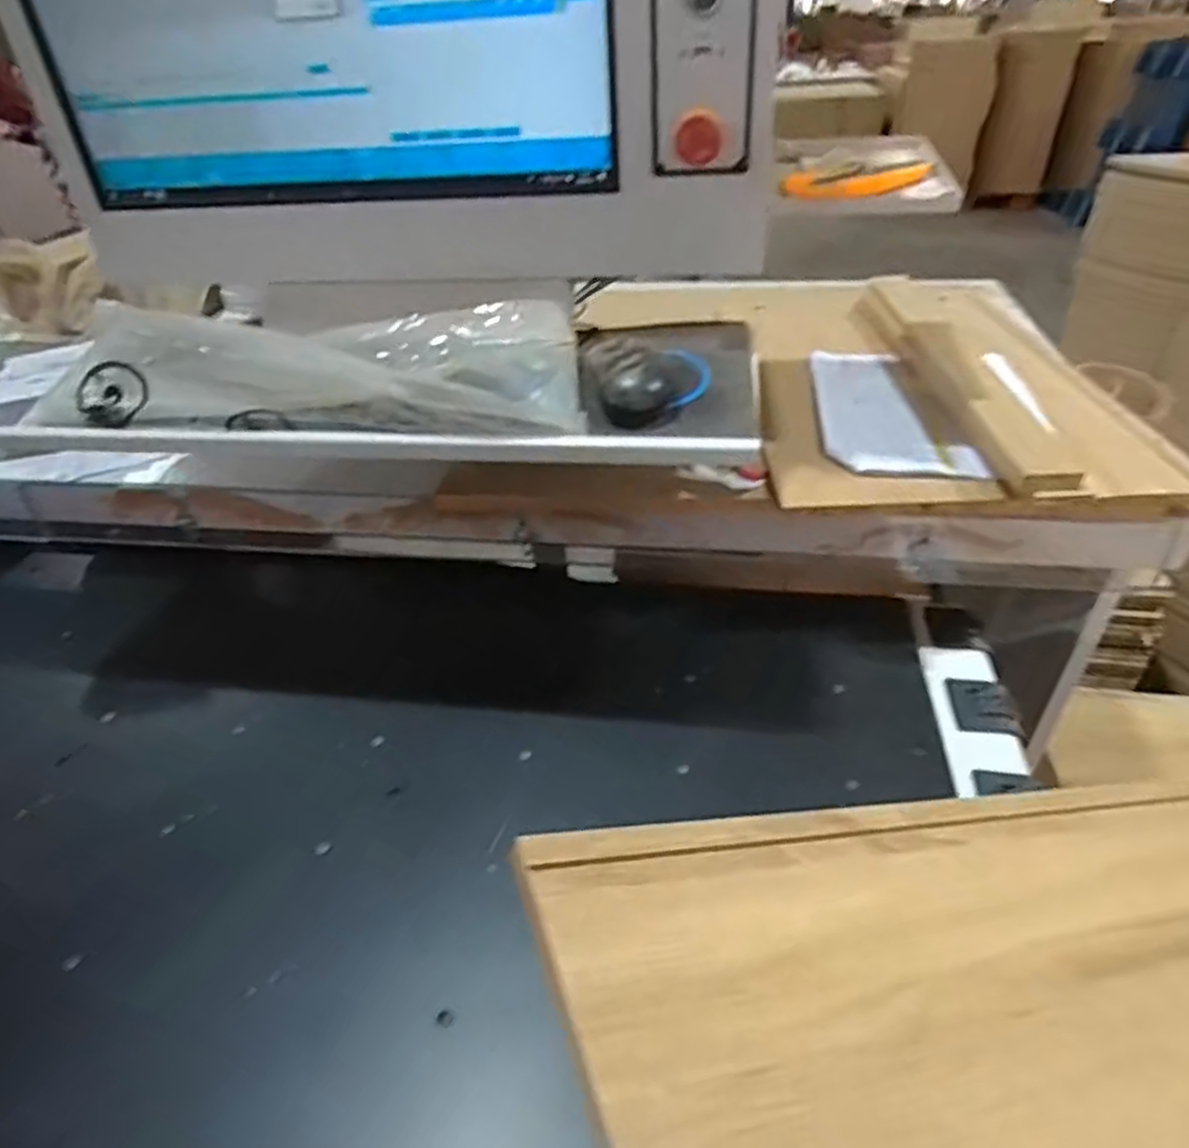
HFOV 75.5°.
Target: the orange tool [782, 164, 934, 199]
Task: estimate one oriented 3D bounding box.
[{"bbox_3d":[0.233,-0.342,0.670,0.135,0.019,0.020,-8,36,-5],"label":"orange tool"}]

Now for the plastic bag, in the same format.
[{"bbox_3d":[-0.235,-0.186,0.660,0.465,0.072,0.176,1,36,7],"label":"plastic bag"}]

